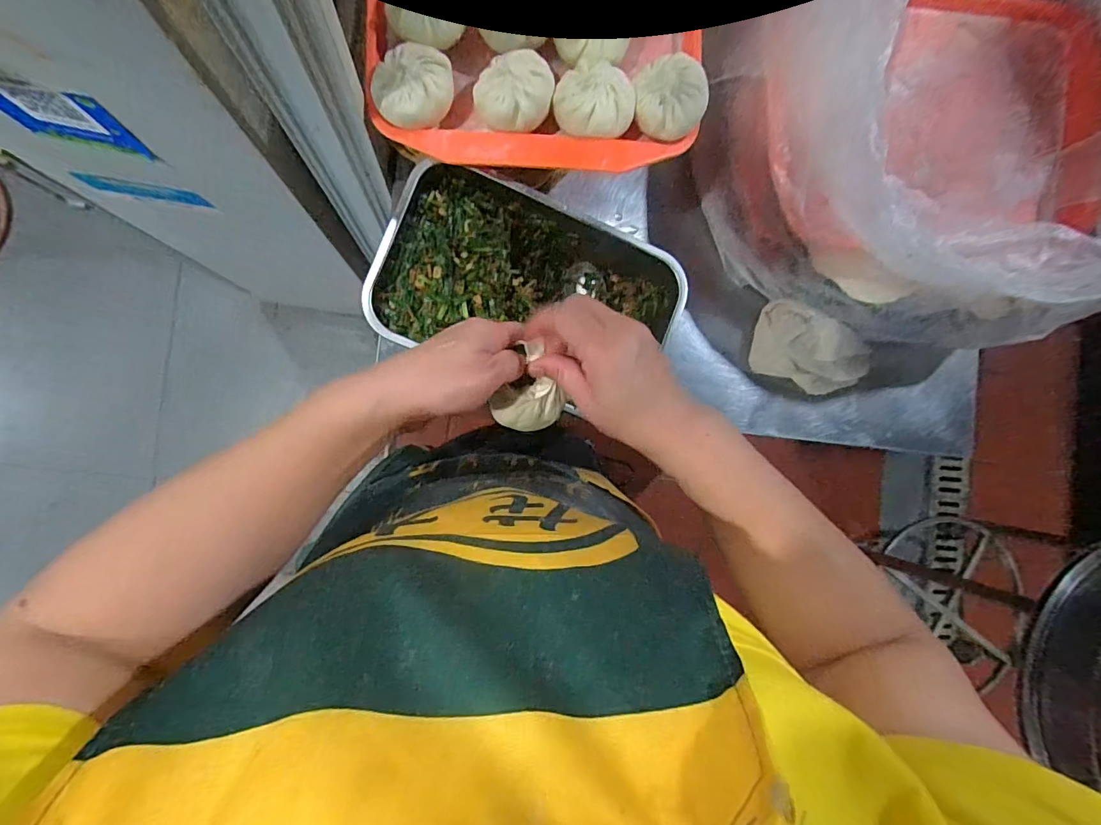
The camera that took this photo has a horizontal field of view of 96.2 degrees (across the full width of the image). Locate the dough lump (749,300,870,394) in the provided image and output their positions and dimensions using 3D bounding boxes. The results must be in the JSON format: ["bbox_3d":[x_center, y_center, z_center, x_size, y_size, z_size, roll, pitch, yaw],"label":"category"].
[{"bbox_3d":[0.326,-0.069,0.607,0.159,0.048,0.082,25,85,-8],"label":"dough lump"}]

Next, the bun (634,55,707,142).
[{"bbox_3d":[0.106,-0.279,0.429,0.067,0.031,0.061,24,85,-8],"label":"bun"}]

